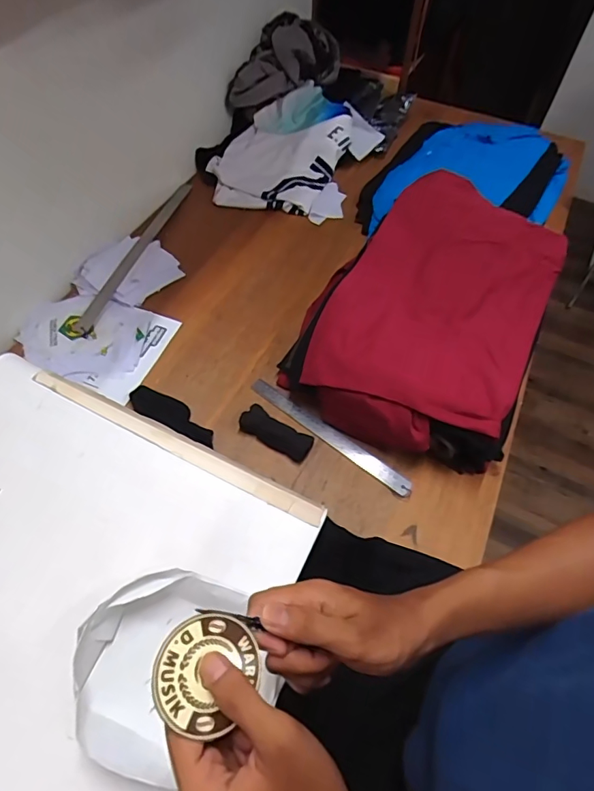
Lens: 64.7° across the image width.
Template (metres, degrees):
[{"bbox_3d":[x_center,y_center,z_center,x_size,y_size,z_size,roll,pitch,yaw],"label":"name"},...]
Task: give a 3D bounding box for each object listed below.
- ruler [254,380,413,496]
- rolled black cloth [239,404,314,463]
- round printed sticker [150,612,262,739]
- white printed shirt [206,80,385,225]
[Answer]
[{"bbox_3d":[0.053,0.066,0.803,0.320,0.009,0.034,34,61,17],"label":"ruler"},{"bbox_3d":[-0.034,0.061,0.785,0.124,0.026,0.049,26,59,14],"label":"rolled black cloth"},{"bbox_3d":[-0.057,0.172,0.294,0.061,0.005,0.066,10,63,-20],"label":"round printed sticker"},{"bbox_3d":[-0.009,-0.599,1.131,0.342,0.107,0.362,17,57,9],"label":"white printed shirt"}]

